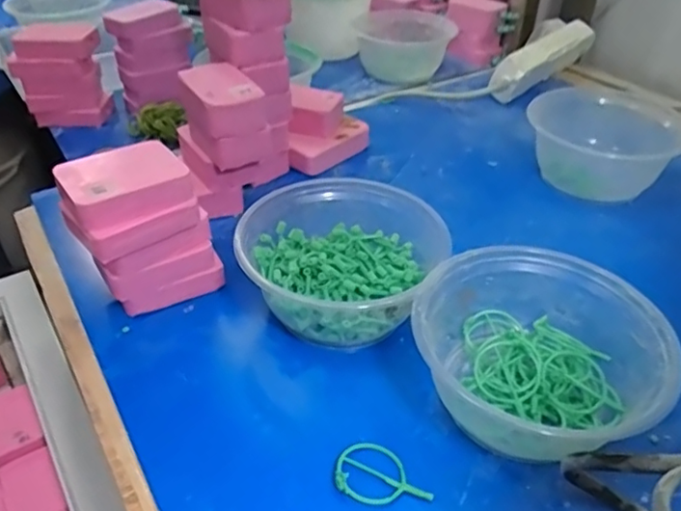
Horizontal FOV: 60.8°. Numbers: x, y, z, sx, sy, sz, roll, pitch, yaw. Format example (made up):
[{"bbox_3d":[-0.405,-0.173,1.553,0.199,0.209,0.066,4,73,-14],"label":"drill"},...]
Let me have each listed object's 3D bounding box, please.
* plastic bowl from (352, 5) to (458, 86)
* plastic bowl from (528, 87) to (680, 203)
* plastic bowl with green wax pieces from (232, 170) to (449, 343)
[{"bbox_3d":[0.082,-0.276,0.756,0.121,0.057,0.111,0,38,0],"label":"plastic bowl"},{"bbox_3d":[0.245,-0.111,0.545,0.127,0.061,0.120,16,41,20],"label":"plastic bowl"},{"bbox_3d":[0.002,0.004,0.398,0.122,0.062,0.133,0,38,0],"label":"plastic bowl with green wax pieces"}]

